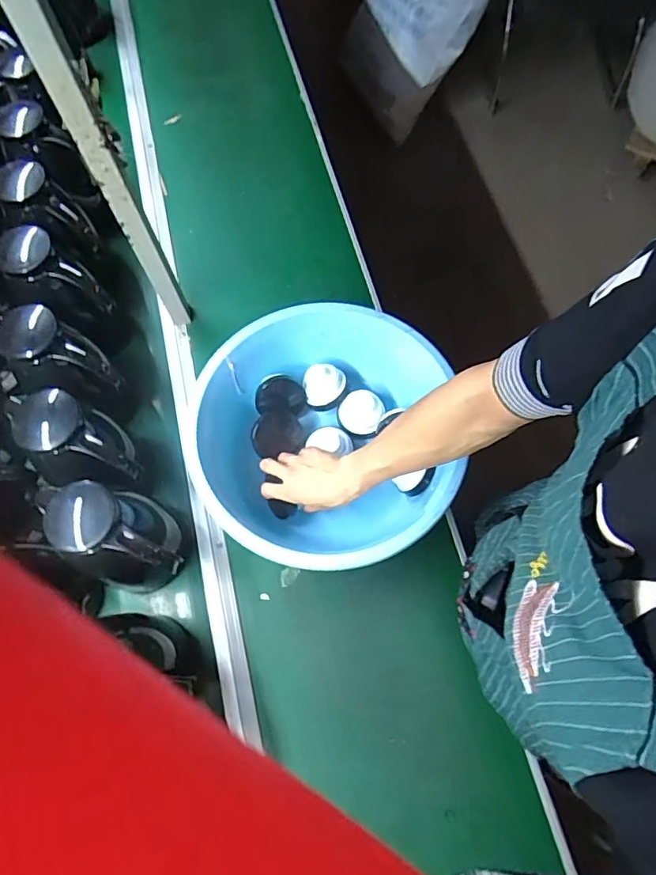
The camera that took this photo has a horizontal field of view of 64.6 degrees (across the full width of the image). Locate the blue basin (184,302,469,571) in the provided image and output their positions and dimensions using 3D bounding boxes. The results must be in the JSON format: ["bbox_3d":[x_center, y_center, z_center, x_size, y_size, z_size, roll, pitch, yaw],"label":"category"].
[{"bbox_3d":[-0.011,0.011,0.746,0.341,0.170,0.358,-1,69,1],"label":"blue basin"}]

